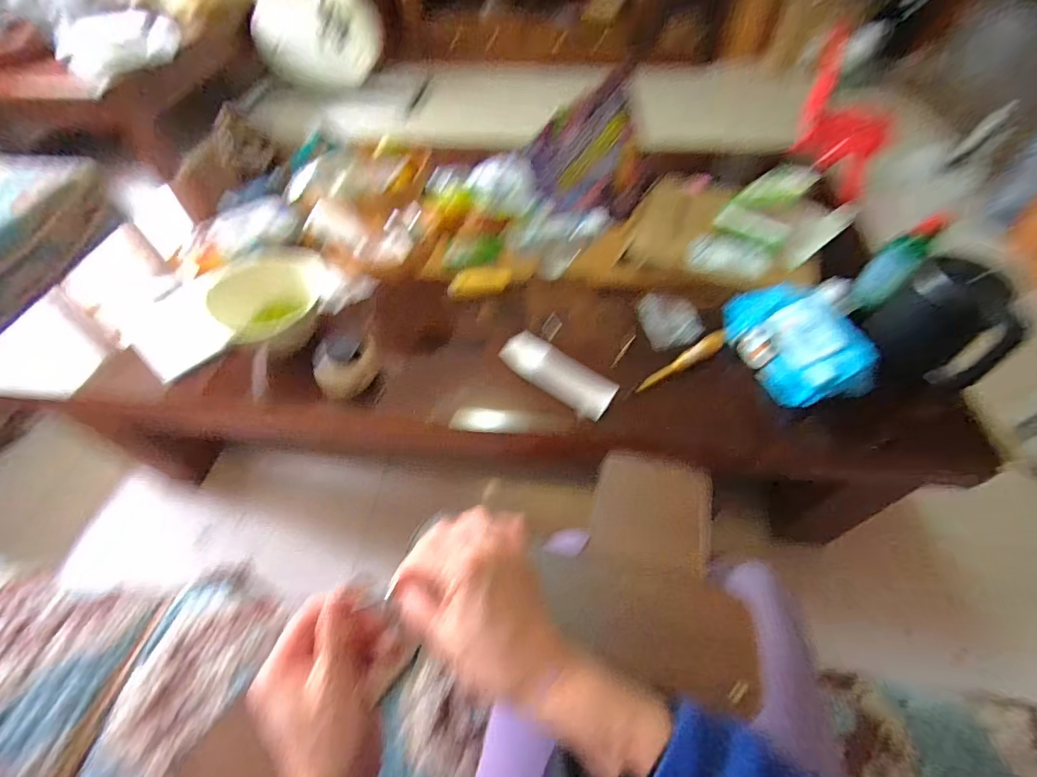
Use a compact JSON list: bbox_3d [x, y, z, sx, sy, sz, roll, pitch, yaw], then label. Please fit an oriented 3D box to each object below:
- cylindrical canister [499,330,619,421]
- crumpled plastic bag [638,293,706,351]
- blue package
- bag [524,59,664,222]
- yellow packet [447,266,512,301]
[{"bbox_3d":[0.056,-0.024,0.713,0.205,0.047,0.059,34,61,24],"label":"cylindrical canister"},{"bbox_3d":[0.265,-0.118,0.772,0.093,0.027,0.108,-4,53,-2],"label":"crumpled plastic bag"},{"bbox_3d":[0.435,-0.083,0.703,0.142,0.062,0.231,-7,53,-4],"label":"blue package"},{"bbox_3d":[0.167,-0.467,0.889,0.265,0.215,0.120,-20,55,-13],"label":"bag"},{"bbox_3d":[-0.072,-0.197,0.828,0.115,0.038,0.049,-6,53,-3],"label":"yellow packet"}]

